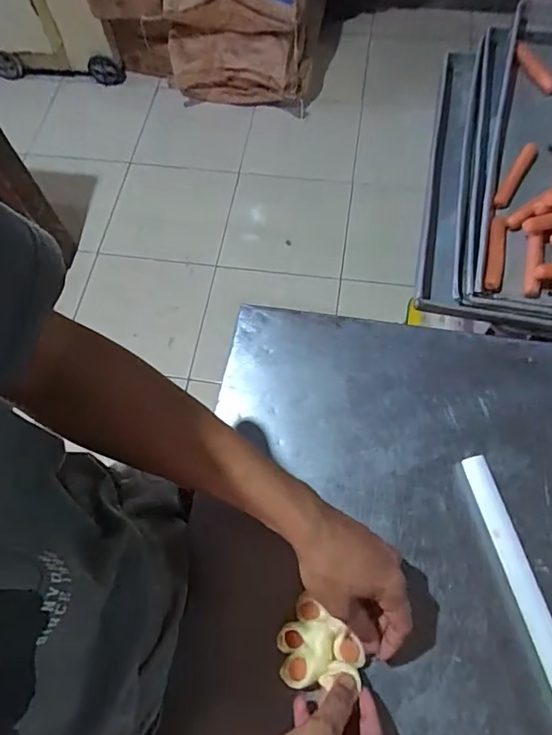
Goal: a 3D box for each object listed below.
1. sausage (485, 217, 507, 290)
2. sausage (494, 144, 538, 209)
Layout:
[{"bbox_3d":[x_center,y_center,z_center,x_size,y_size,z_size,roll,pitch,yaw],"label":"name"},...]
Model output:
[{"bbox_3d":[0.255,-0.132,0.593,0.022,0.017,0.090,9,67,7],"label":"sausage"},{"bbox_3d":[0.294,-0.232,0.630,0.017,0.019,0.090,30,86,15],"label":"sausage"}]

